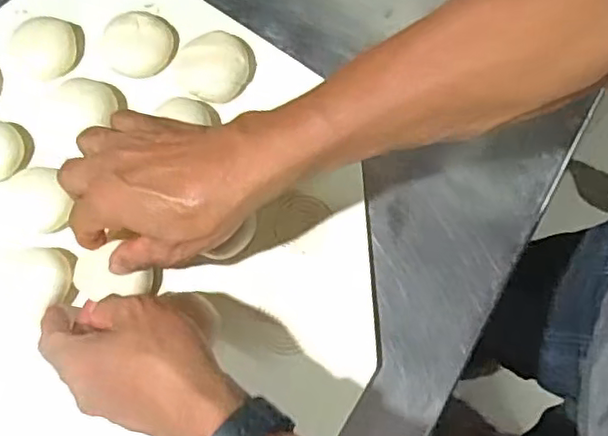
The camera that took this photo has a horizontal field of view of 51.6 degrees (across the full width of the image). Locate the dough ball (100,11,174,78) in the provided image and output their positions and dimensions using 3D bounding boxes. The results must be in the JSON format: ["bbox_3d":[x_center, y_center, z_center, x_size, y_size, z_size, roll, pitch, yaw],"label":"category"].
[{"bbox_3d":[-0.128,-0.134,0.488,0.053,0.025,0.045,-40,80,-12],"label":"dough ball"}]

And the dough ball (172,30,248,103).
[{"bbox_3d":[-0.068,-0.112,0.478,0.054,0.021,0.049,-24,77,-8],"label":"dough ball"}]

